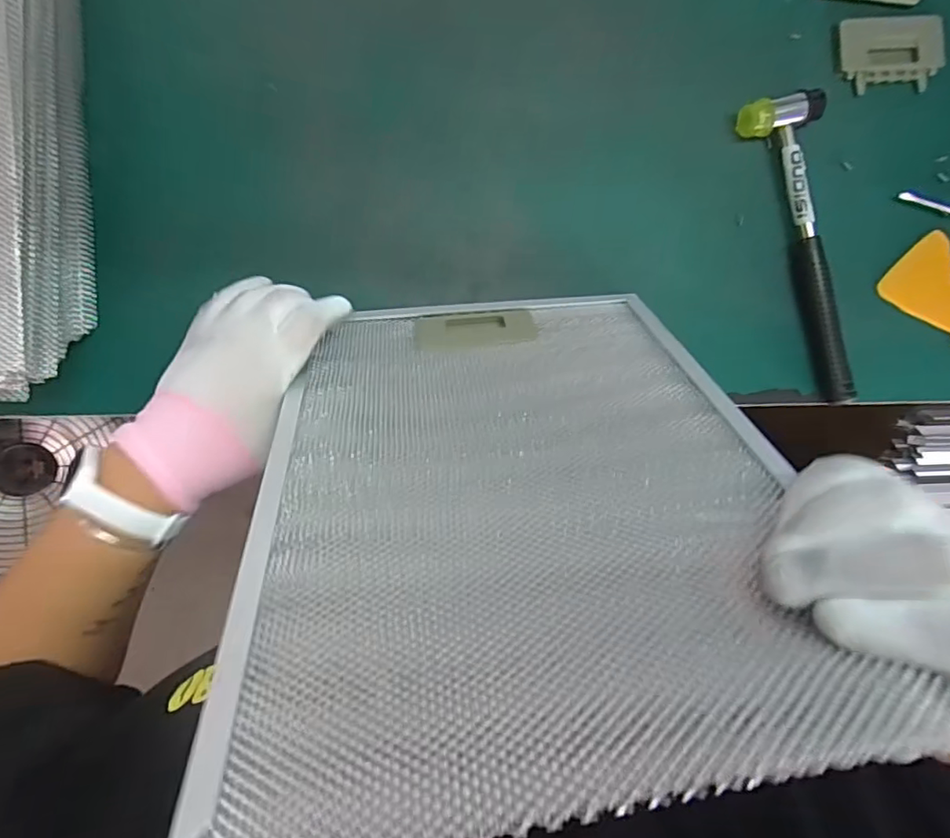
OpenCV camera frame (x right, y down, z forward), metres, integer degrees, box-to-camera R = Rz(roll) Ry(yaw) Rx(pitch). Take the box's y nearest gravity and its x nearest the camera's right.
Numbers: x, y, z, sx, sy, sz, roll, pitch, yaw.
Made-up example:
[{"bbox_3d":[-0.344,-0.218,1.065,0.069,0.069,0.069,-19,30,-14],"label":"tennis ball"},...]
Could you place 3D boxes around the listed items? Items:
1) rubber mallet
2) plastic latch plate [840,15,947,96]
[{"bbox_3d":[0.266,-0.134,0.438,0.056,0.026,0.239,-15,92,-4],"label":"rubber mallet"},{"bbox_3d":[0.338,-0.294,0.443,0.090,0.008,0.053,-6,92,-5],"label":"plastic latch plate"}]

